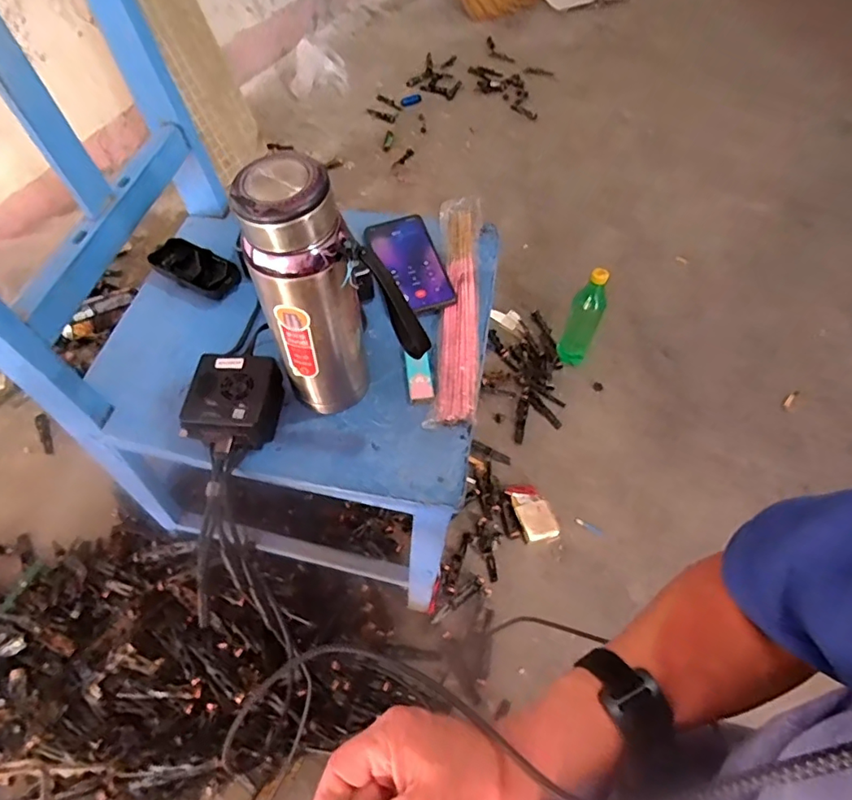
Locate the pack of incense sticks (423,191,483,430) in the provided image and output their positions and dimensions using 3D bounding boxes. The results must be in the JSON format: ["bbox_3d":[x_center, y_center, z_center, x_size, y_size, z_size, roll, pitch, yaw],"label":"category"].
[{"bbox_3d":[0.036,-0.120,0.609,0.052,0.027,0.340,5,56,2],"label":"pack of incense sticks"}]

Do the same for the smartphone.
[{"bbox_3d":[-0.023,-0.168,0.641,0.074,0.014,0.163,-14,57,-10],"label":"smartphone"}]

